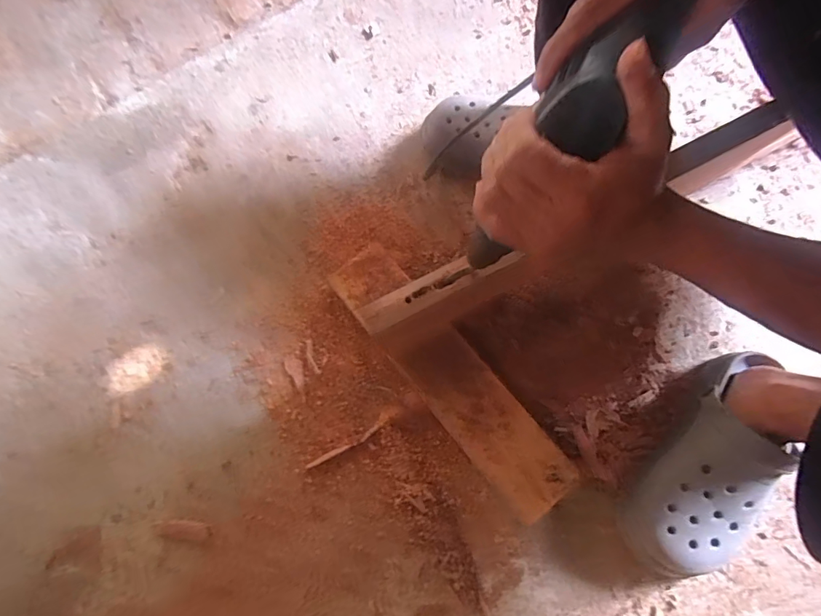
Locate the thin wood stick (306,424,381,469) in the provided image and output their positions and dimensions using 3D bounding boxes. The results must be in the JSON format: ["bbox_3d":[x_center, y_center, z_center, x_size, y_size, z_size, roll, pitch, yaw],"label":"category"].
[{"bbox_3d":[-0.077,0.163,0.511,0.096,0.006,0.009,-28,71,-8],"label":"thin wood stick"}]

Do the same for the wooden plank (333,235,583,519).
[{"bbox_3d":[0.042,0.073,0.522,0.082,0.032,0.360,-38,73,-11],"label":"wooden plank"}]

